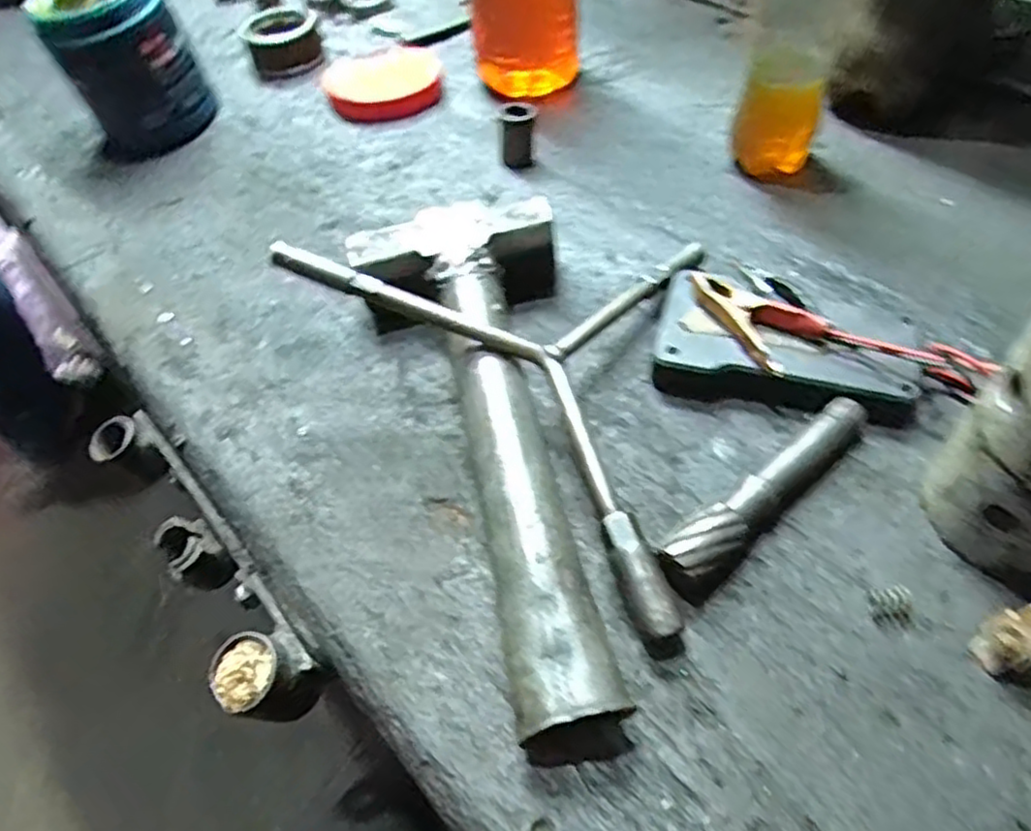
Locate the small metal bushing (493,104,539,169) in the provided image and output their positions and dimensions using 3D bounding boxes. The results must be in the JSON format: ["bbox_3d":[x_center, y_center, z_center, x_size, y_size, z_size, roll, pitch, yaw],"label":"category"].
[{"bbox_3d":[0.002,-0.188,0.463,0.024,0.039,0.026,1,51,6],"label":"small metal bushing"}]

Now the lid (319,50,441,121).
[{"bbox_3d":[-0.099,-0.255,0.538,0.088,0.016,0.075,-21,52,-11],"label":"lid"}]

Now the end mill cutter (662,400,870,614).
[{"bbox_3d":[0.106,0.031,0.295,0.118,0.021,0.021,-37,57,-23],"label":"end mill cutter"}]

